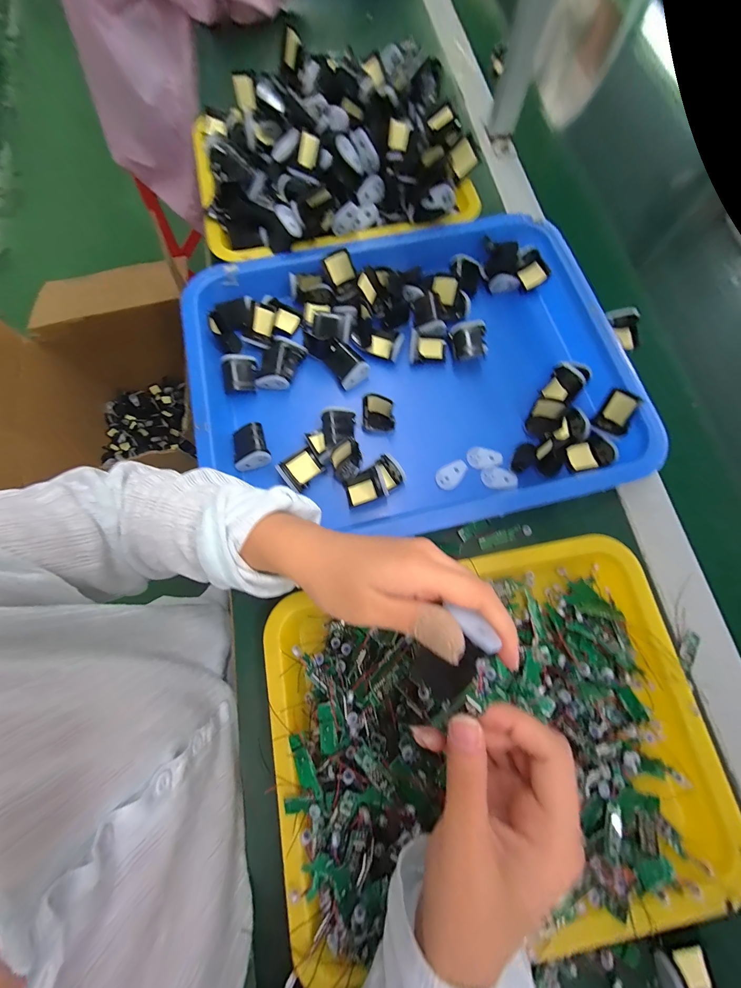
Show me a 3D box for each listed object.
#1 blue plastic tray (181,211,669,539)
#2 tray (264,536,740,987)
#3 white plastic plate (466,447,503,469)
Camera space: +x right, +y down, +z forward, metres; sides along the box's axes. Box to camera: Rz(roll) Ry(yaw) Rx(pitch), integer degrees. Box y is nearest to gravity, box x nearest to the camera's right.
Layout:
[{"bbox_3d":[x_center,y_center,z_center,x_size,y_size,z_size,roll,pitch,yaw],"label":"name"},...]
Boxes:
[{"bbox_3d":[0.044,-0.128,0.363,0.435,0.058,0.329,-12,75,-4],"label":"blue plastic tray"},{"bbox_3d":[0.095,0.185,0.261,0.336,0.045,0.258,-11,75,-3],"label":"tray"},{"bbox_3d":[0.118,-0.037,0.346,0.035,0.004,0.021,3,75,0],"label":"white plastic plate"}]

